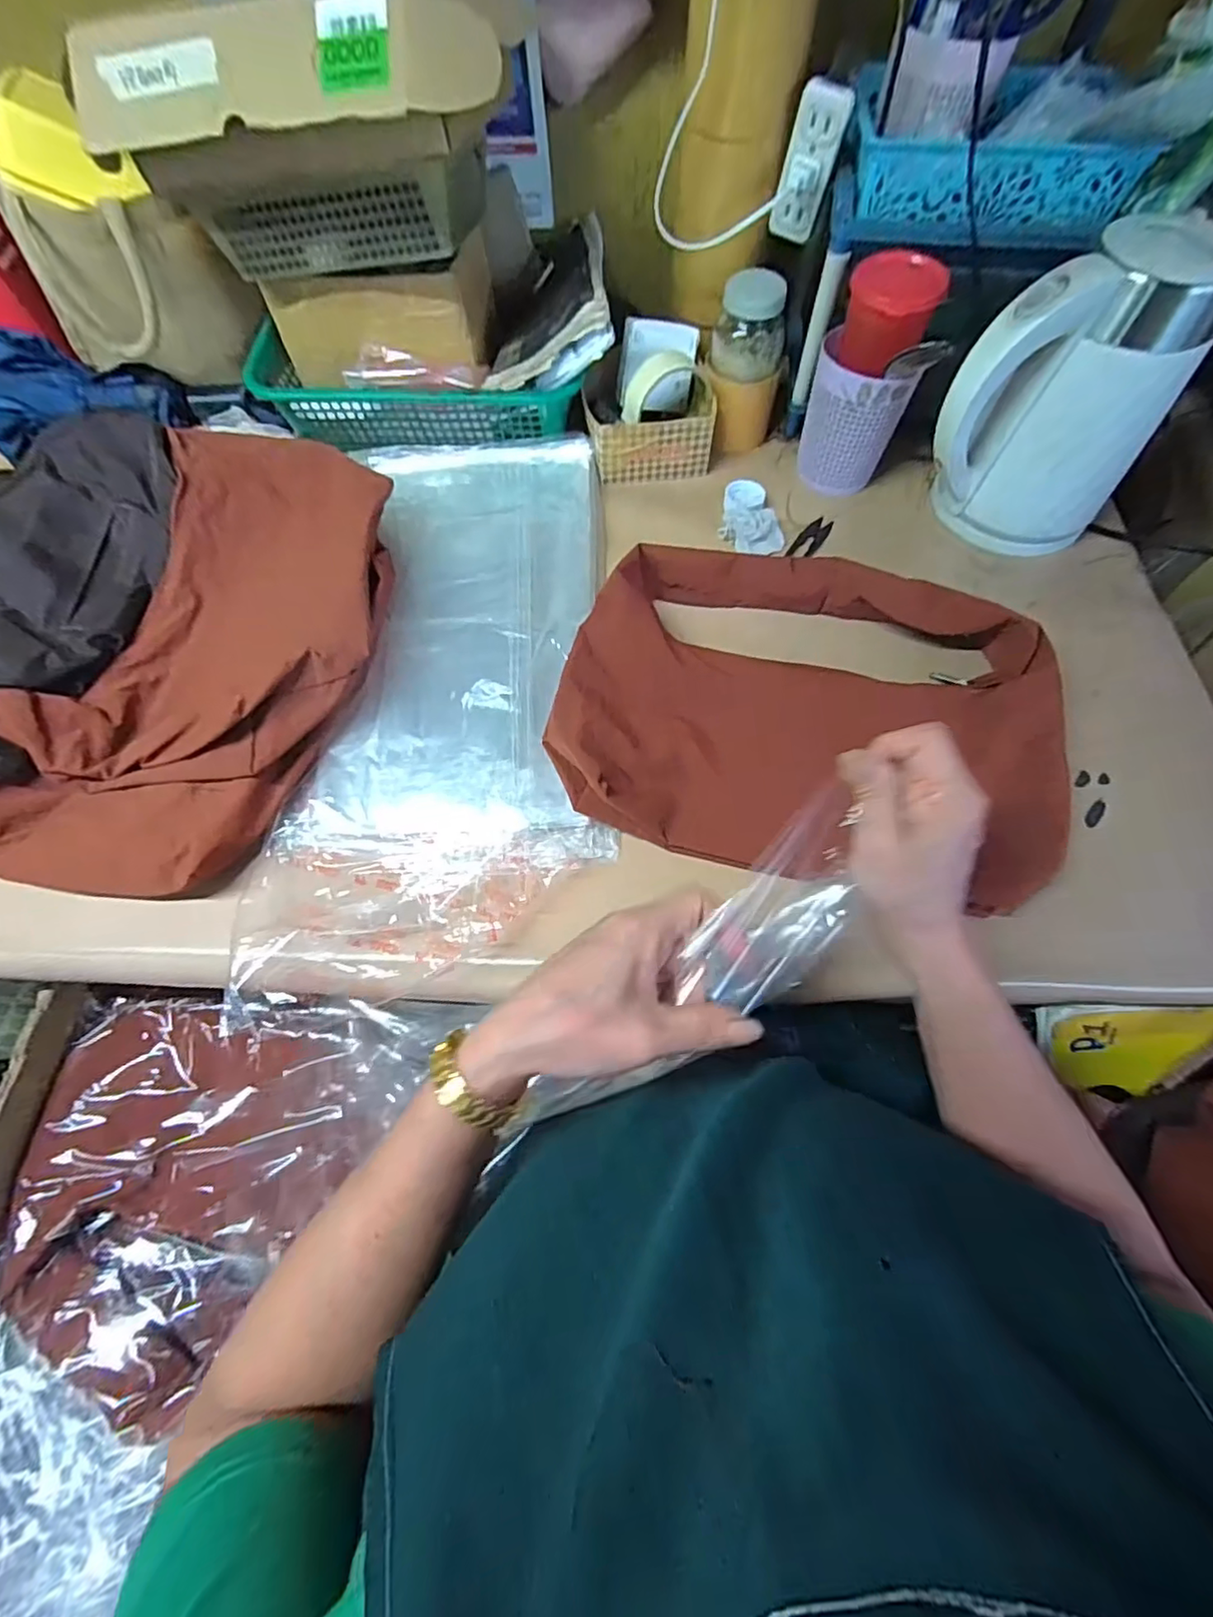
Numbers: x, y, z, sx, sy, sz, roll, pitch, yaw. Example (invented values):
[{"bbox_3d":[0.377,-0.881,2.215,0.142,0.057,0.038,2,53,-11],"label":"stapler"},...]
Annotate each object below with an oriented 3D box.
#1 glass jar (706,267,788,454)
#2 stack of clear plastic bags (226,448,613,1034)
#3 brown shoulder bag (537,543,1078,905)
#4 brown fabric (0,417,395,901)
[{"bbox_3d":[0.144,-0.452,0.613,0.074,0.139,0.074,0,65,0],"label":"glass jar"},{"bbox_3d":[-0.136,-0.134,0.516,0.268,0.041,0.570,-2,65,0],"label":"stack of clear plastic bags"},{"bbox_3d":[0.162,-0.083,0.477,0.380,0.047,0.265,12,66,6],"label":"brown shoulder bag"},{"bbox_3d":[-0.423,-0.155,0.501,0.455,0.071,0.423,11,66,5],"label":"brown fabric"}]

